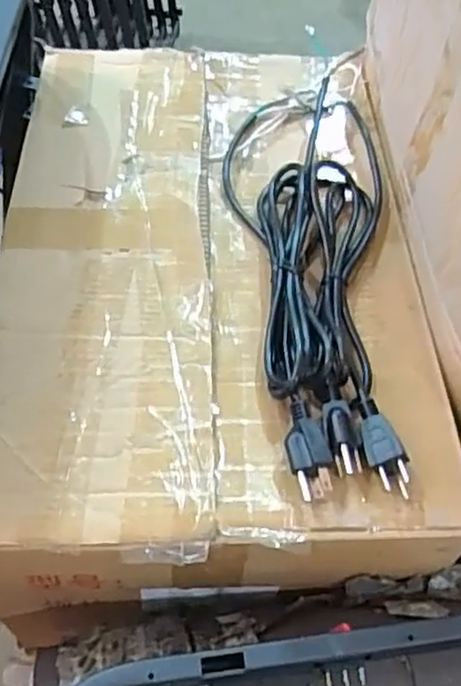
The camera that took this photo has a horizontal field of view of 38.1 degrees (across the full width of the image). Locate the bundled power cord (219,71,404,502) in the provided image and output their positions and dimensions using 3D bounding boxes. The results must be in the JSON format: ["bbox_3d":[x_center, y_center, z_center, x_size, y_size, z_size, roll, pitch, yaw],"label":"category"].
[{"bbox_3d":[0.060,-0.084,0.547,0.141,0.033,0.426,5,53,0],"label":"bundled power cord"}]

